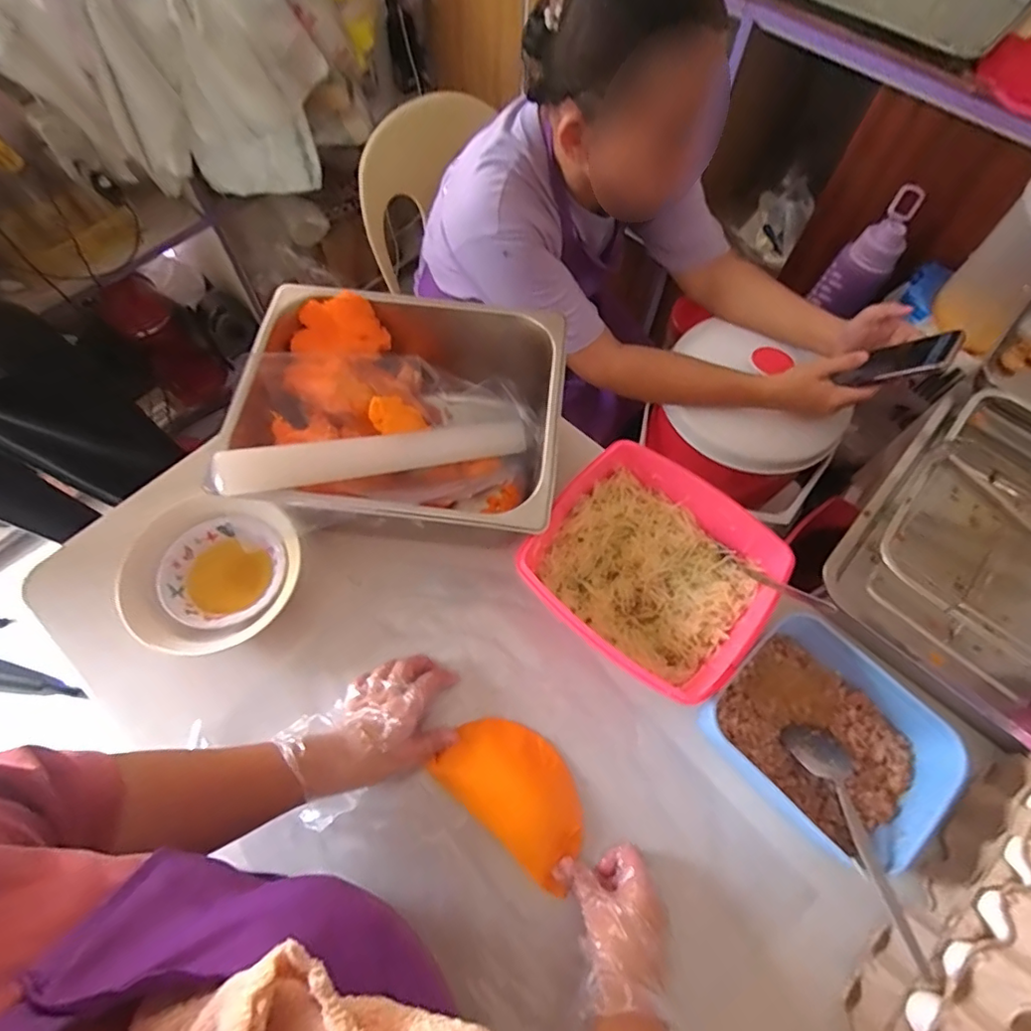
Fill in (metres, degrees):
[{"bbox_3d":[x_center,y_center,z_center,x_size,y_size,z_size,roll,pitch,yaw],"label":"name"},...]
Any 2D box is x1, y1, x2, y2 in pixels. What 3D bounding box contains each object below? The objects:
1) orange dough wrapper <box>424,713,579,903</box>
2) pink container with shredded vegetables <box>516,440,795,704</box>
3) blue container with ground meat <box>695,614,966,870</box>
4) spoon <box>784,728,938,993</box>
[{"bbox_3d":[0.004,0.259,0.528,0.149,0.023,0.094,39,69,16],"label":"orange dough wrapper"},{"bbox_3d":[0.135,0.060,0.562,0.211,0.112,0.198,39,69,16],"label":"pink container with shredded vegetables"},{"bbox_3d":[0.302,0.210,0.530,0.168,0.055,0.187,-38,71,-18],"label":"blue container with ground meat"},{"bbox_3d":[0.304,0.278,0.484,0.051,0.029,0.196,-6,45,-4],"label":"spoon"}]

